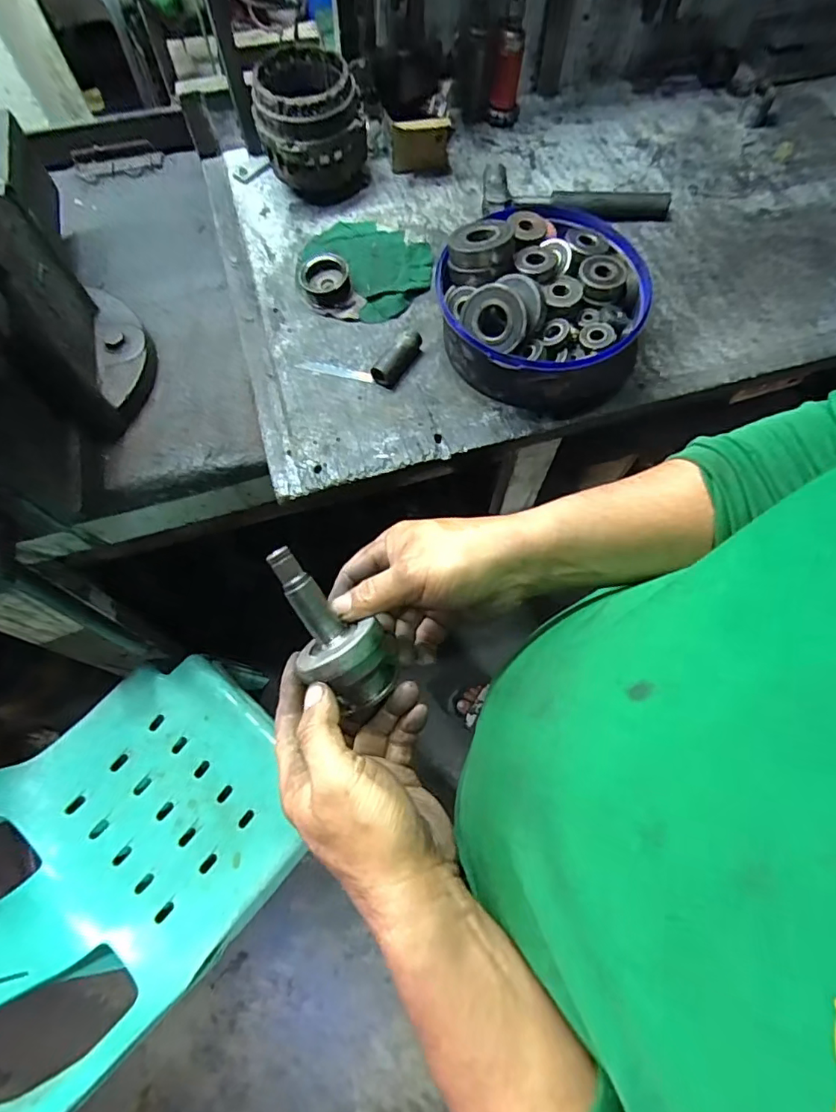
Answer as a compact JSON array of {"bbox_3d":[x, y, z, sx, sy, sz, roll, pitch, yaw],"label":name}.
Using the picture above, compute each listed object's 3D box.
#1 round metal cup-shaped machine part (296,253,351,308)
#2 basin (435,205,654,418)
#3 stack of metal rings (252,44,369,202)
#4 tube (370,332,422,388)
[{"bbox_3d":[-0.115,-0.334,0.643,0.063,0.038,0.055,-10,68,-5],"label":"round metal cup-shaped machine part"},{"bbox_3d":[0.139,-0.277,0.586,0.216,0.104,0.211,0,68,-1],"label":"basin"},{"bbox_3d":[-0.138,-0.562,0.686,0.134,0.122,0.148,-10,68,-5],"label":"stack of metal rings"},{"bbox_3d":[-0.024,-0.231,0.611,0.027,0.029,0.068,32,71,11],"label":"tube"}]

